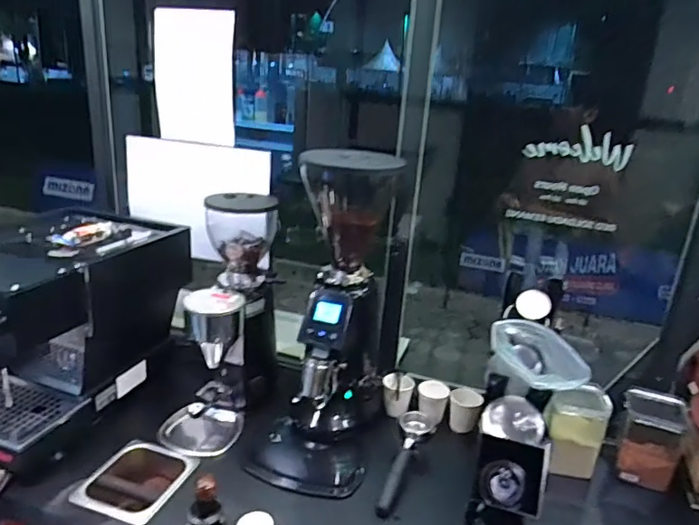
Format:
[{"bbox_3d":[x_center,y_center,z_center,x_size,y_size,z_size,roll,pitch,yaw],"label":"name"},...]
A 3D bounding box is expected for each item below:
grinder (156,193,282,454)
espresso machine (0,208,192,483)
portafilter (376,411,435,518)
[{"bbox_3d":[-0.268,0.139,1.101,0.207,0.514,0.292,4,20,-1],"label":"grinder"},{"bbox_3d":[-0.644,0.124,1.123,0.383,0.350,0.489,11,21,17],"label":"espresso machine"},{"bbox_3d":[0.104,0.377,1.002,0.073,0.048,0.223,12,34,20],"label":"portafilter"}]

